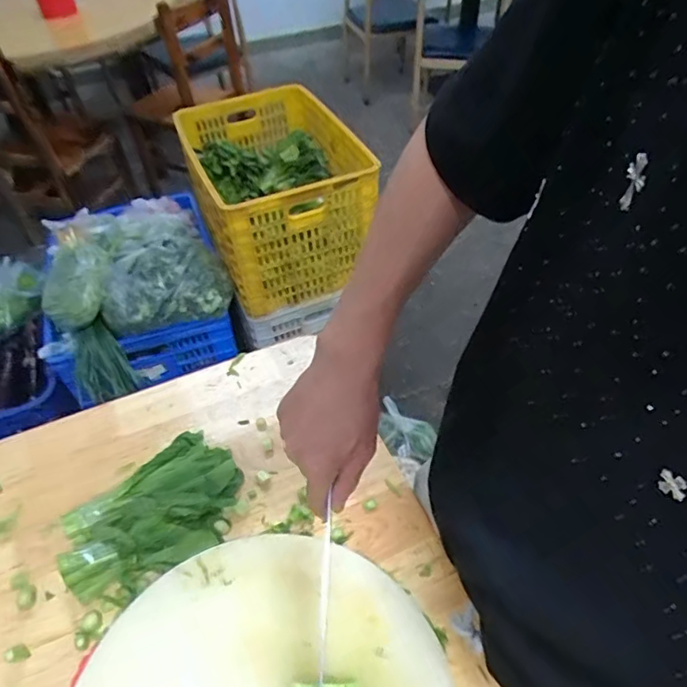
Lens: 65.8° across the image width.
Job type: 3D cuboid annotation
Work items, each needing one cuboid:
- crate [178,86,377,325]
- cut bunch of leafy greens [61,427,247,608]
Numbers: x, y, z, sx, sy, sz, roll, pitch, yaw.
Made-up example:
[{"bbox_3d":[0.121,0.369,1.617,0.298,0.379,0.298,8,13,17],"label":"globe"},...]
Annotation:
[{"bbox_3d":[-0.188,-0.421,1.523,0.400,0.389,0.551,-20,50,-15],"label":"crate"},{"bbox_3d":[-0.223,0.204,0.630,0.214,0.056,0.119,-33,54,-24],"label":"cut bunch of leafy greens"}]

